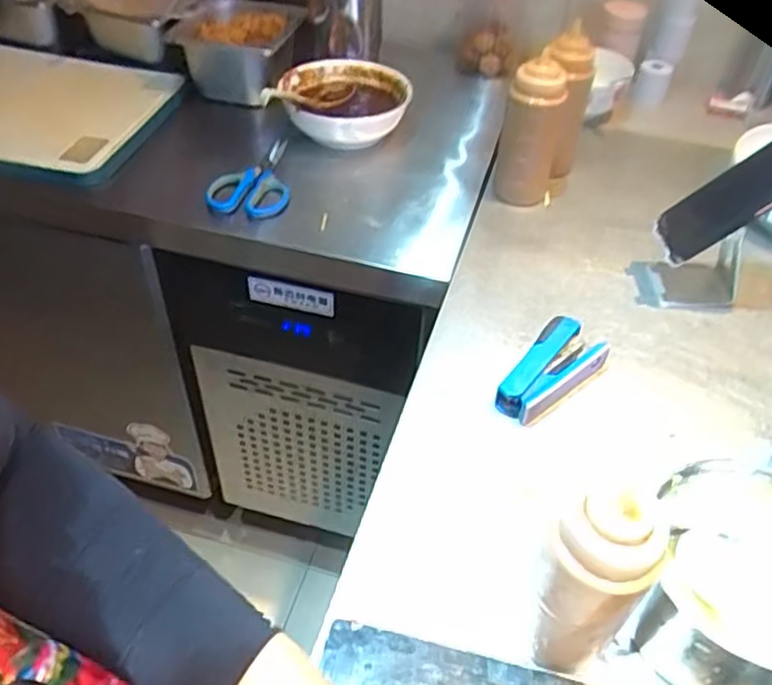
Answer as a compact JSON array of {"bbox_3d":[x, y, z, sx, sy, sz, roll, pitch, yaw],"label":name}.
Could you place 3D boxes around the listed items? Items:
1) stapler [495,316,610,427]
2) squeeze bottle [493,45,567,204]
[{"bbox_3d":[0.156,0.028,0.652,0.061,0.038,0.116,31,49,24],"label":"stapler"},{"bbox_3d":[0.173,-0.252,0.849,0.064,0.160,0.078,11,44,5],"label":"squeeze bottle"}]

